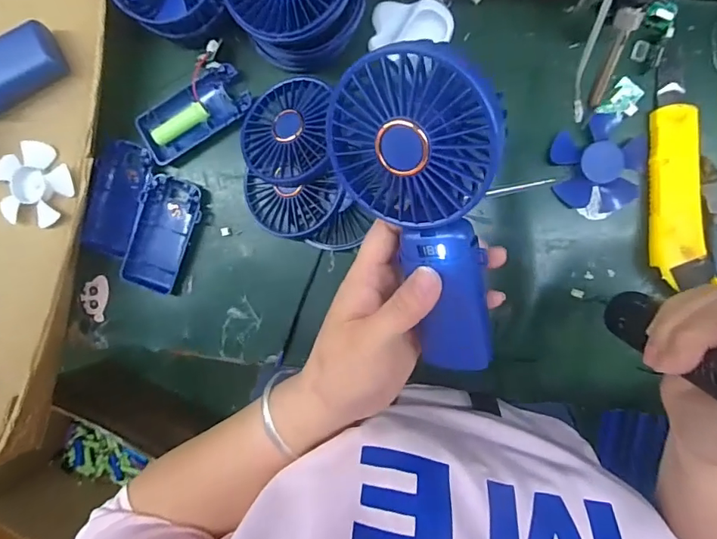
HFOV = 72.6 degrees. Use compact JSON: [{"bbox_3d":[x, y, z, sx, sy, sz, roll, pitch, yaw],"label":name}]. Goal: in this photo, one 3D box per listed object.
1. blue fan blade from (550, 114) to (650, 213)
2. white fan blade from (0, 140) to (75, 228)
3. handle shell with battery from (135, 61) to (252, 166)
[{"bbox_3d":[0.181,-0.079,0.366,0.069,0.015,0.067,2,93,6],"label":"blue fan blade"},{"bbox_3d":[-0.280,-0.072,0.419,0.066,0.011,0.065,-42,88,7],"label":"white fan blade"},{"bbox_3d":[-0.134,-0.127,0.397,0.092,0.015,0.046,-30,89,7],"label":"handle shell with battery"}]

